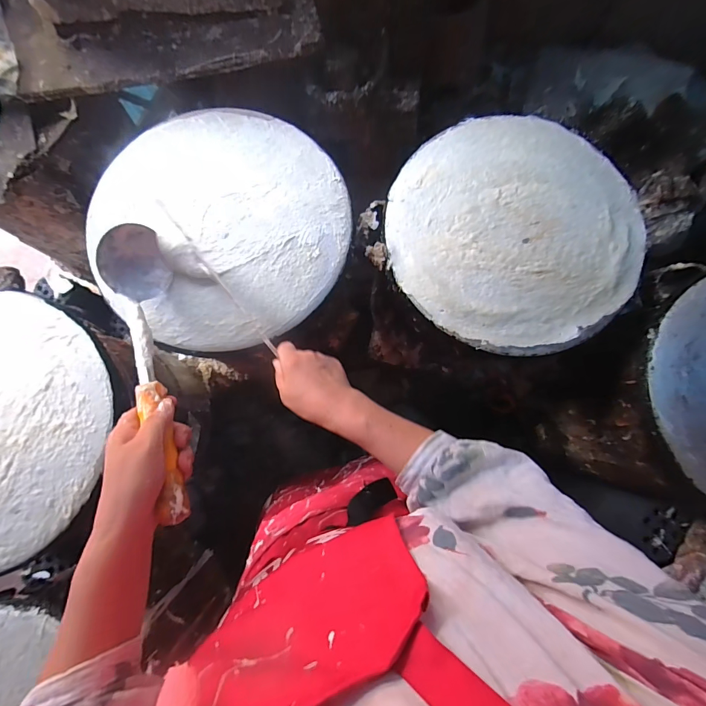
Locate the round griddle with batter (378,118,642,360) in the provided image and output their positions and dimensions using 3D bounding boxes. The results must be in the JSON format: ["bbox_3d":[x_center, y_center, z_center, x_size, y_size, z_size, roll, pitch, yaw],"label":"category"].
[{"bbox_3d":[0.238,-0.182,0.558,0.352,0.020,0.359,0,81,-1],"label":"round griddle with batter"}]

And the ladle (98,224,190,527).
[{"bbox_3d":[-0.232,0.005,0.420,0.070,0.082,0.369,-21,60,-4],"label":"ladle"}]

